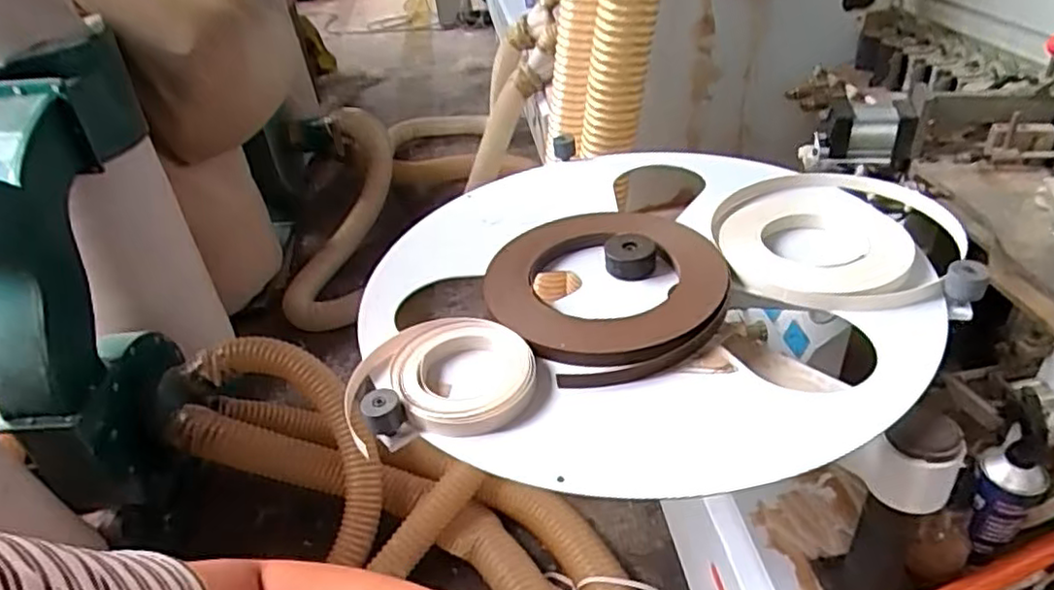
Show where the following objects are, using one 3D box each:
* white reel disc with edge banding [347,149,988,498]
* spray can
[{"bbox_3d":[0.174,-0.016,0.888,0.741,0.087,0.695,-5,37,4],"label":"white reel disc with edge banding"},{"bbox_3d":[0.585,0.223,0.794,0.065,0.215,0.061,-5,37,4],"label":"spray can"}]

